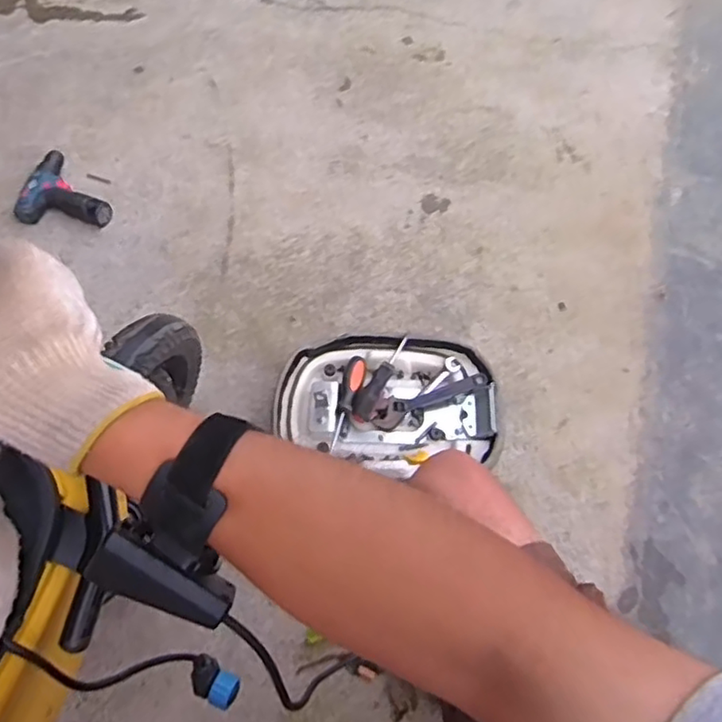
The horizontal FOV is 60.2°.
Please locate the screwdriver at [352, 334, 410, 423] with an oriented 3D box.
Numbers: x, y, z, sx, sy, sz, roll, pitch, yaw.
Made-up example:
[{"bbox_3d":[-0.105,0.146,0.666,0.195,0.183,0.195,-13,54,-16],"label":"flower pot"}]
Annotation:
[{"bbox_3d":[0.033,0.026,1.051,0.034,0.030,0.166,24,63,14],"label":"screwdriver"}]

